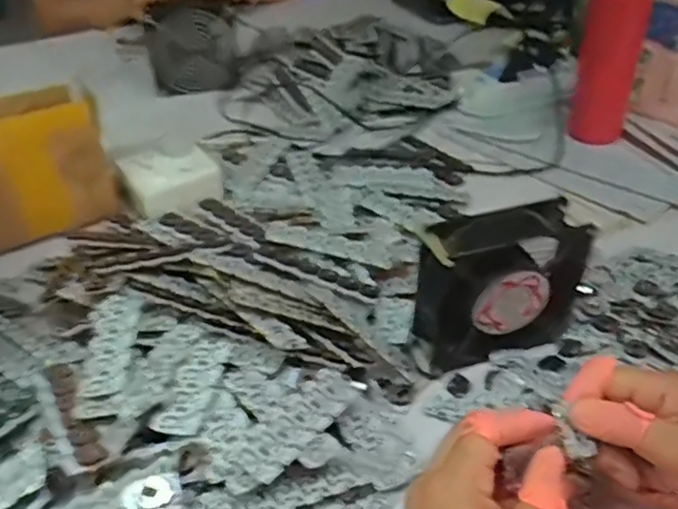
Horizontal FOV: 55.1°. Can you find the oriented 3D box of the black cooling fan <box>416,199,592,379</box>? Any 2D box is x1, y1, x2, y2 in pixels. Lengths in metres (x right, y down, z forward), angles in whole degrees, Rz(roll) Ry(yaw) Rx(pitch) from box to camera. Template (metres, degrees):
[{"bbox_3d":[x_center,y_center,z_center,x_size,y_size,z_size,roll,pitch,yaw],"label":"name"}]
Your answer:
[{"bbox_3d":[0.119,0.023,0.488,0.117,0.111,0.042,-11,40,-12],"label":"black cooling fan"}]

